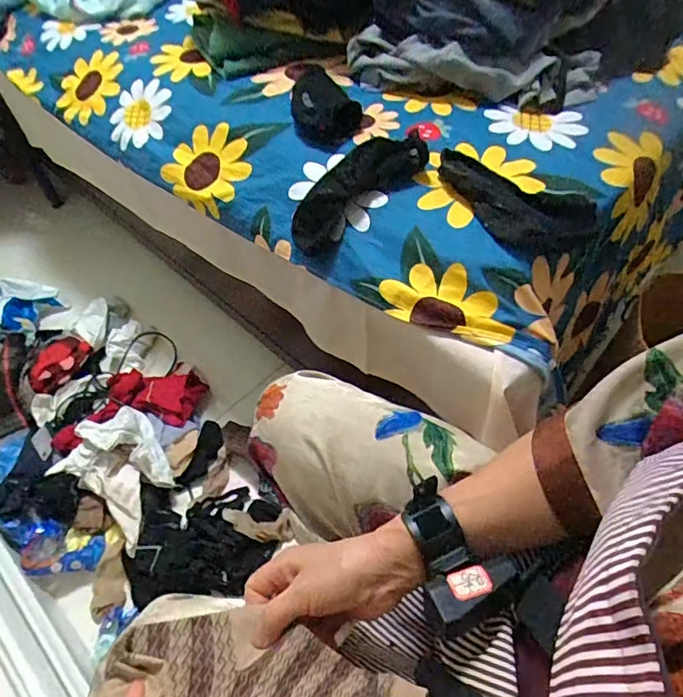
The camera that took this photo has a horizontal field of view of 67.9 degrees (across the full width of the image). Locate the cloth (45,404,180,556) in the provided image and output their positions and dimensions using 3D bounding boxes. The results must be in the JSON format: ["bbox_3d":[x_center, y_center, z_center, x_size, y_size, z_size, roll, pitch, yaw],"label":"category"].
[{"bbox_3d":[-0.394,0.218,0.894,0.175,0.076,0.226,-37,59,-20],"label":"cloth"}]

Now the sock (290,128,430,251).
[{"bbox_3d":[0.016,-0.197,0.615,0.197,0.042,0.071,-37,57,3],"label":"sock"}]

